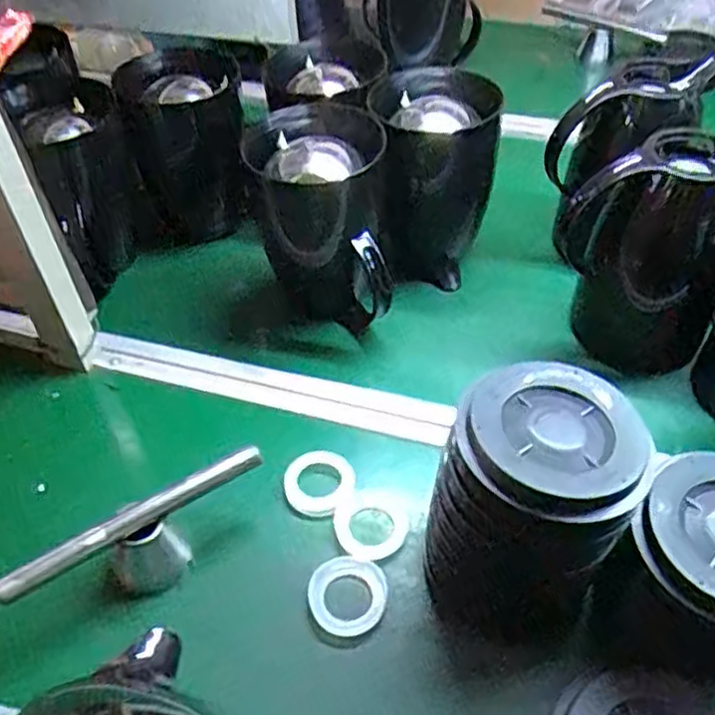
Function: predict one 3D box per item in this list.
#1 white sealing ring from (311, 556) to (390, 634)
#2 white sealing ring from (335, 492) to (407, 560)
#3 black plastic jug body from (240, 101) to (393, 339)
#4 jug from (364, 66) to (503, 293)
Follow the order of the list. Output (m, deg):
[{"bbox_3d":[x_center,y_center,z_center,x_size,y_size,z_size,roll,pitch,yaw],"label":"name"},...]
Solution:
[{"bbox_3d":[-0.006,0.178,0.536,0.058,0.004,0.055,-1,61,1],"label":"white sealing ring"},{"bbox_3d":[0.012,0.133,0.575,0.056,0.006,0.054,-1,44,1],"label":"white sealing ring"},{"bbox_3d":[-0.036,-0.128,0.714,0.126,0.192,0.148,-5,44,-2],"label":"black plastic jug body"},{"bbox_3d":[0.073,-0.177,0.745,0.118,0.182,0.137,-2,44,1],"label":"jug"}]

